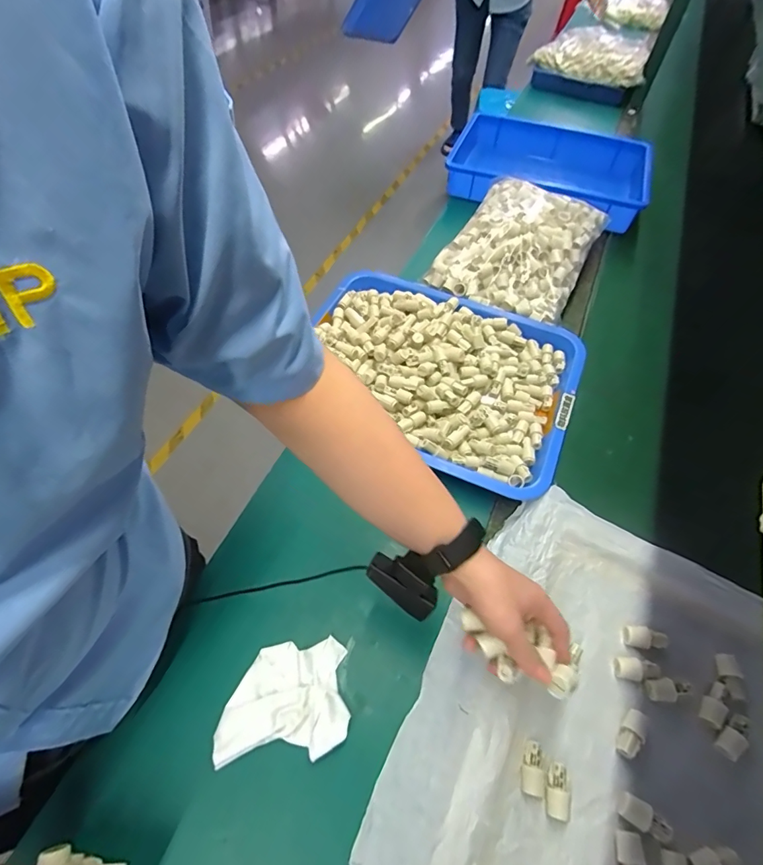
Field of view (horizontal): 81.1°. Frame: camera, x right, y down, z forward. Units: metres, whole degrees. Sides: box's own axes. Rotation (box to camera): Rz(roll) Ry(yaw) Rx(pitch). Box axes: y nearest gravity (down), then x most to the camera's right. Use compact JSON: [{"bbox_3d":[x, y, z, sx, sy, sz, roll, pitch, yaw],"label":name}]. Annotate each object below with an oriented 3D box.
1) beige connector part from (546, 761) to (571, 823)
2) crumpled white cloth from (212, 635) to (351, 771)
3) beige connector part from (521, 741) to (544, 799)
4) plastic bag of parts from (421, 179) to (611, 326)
[{"bbox_3d":[0.170,0.347,0.433,0.020,0.017,0.044,9,59,3],"label":"beige connector part"},{"bbox_3d":[-0.103,0.275,0.462,0.130,0.025,0.101,-4,60,-4],"label":"crumpled white cloth"},{"bbox_3d":[0.148,0.331,0.441,0.019,0.014,0.043,12,60,5],"label":"beige connector part"},{"bbox_3d":[0.258,-0.354,0.830,0.242,0.068,0.311,26,62,13],"label":"plastic bag of parts"}]

